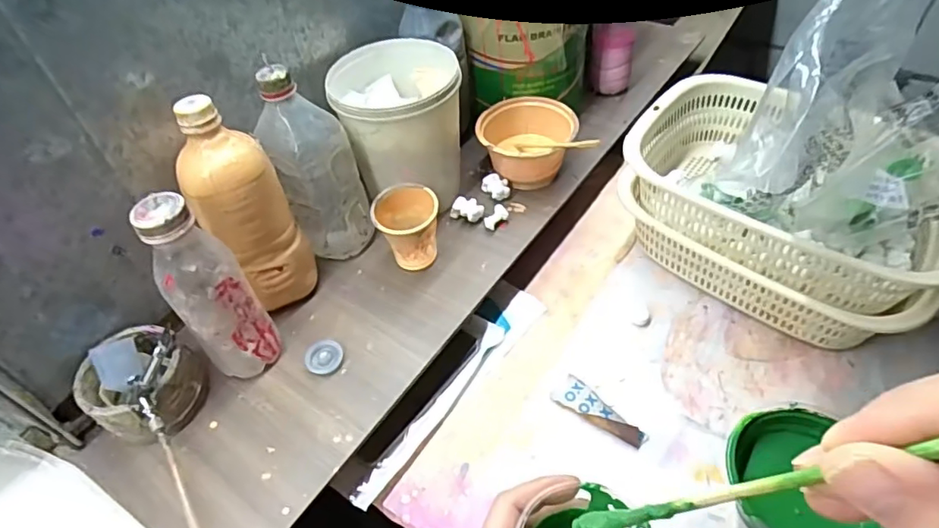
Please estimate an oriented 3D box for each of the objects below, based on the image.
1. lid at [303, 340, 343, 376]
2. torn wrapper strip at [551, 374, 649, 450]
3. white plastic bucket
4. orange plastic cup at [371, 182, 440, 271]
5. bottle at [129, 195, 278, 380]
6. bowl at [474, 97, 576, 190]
[{"bbox_3d":[-0.137,0.088,0.535,0.034,0.008,0.034,-3,49,4],"label":"lid"},{"bbox_3d":[0.124,0.139,0.535,0.091,0.007,0.031,28,58,28],"label":"torn wrapper strip"},{"bbox_3d":[-0.070,-0.141,0.636,0.131,0.158,0.146,-5,48,3],"label":"white plastic bucket"},{"bbox_3d":[-0.064,-0.038,0.593,0.065,0.078,0.077,-19,49,-10],"label":"orange plastic cup"},{"bbox_3d":[-0.216,0.027,0.479,0.054,0.189,0.058,8,50,13],"label":"bottle"},{"bbox_3d":[0.070,-0.148,0.686,0.114,0.072,0.106,5,50,11],"label":"bowl"}]

